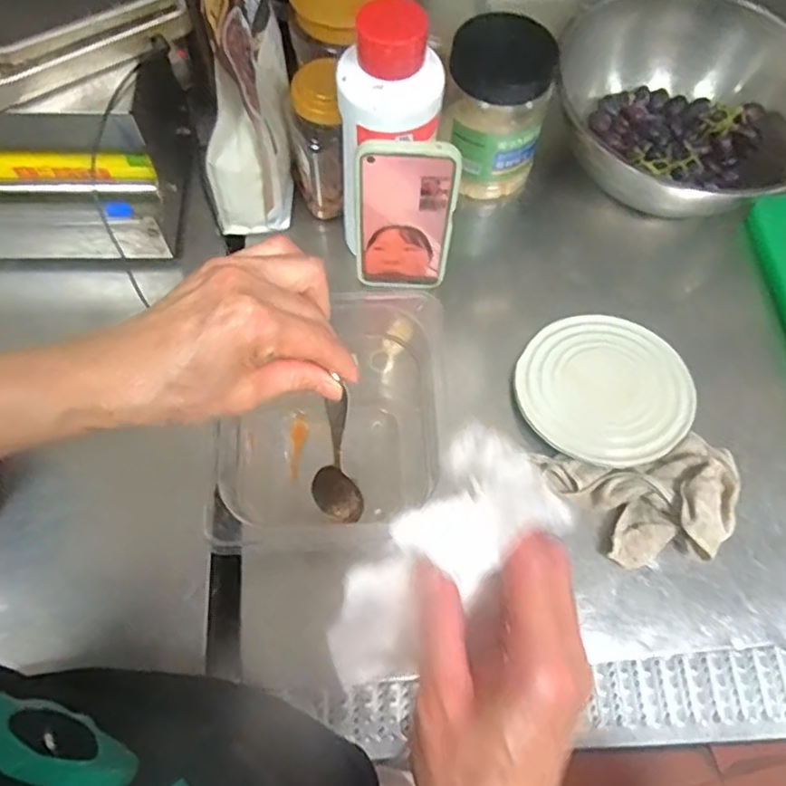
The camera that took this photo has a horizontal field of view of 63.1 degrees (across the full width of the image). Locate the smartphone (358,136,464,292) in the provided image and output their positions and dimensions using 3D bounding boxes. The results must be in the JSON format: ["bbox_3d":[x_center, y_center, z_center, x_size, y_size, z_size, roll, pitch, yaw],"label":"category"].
[{"bbox_3d":[0.010,-0.140,0.533,0.077,0.158,0.019,3,66,-1],"label":"smartphone"}]

